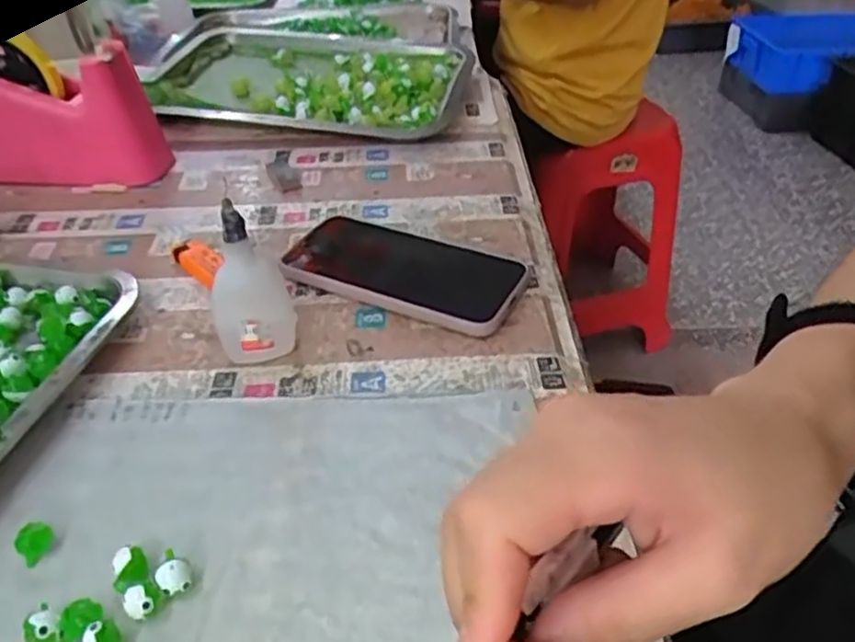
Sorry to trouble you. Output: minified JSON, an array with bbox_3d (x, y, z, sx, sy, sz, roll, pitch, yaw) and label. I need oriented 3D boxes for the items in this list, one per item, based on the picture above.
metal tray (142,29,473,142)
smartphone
[{"bbox_3d":[-0.112,-0.247,0.724,0.299,0.033,0.237,6,38,9],"label":"metal tray"},{"bbox_3d":[-0.014,-0.036,0.490,0.159,0.017,0.087,16,41,20],"label":"smartphone"}]

